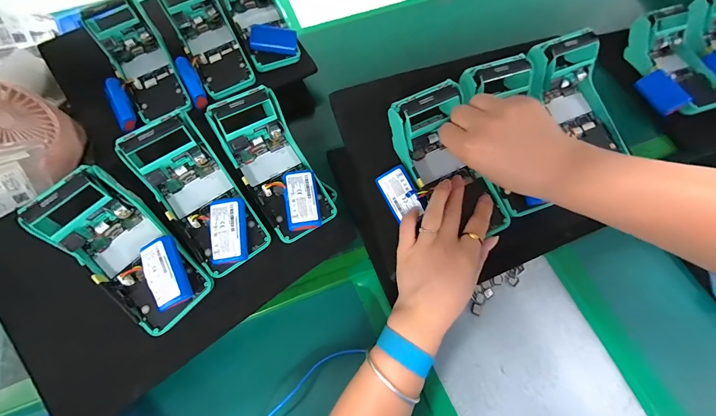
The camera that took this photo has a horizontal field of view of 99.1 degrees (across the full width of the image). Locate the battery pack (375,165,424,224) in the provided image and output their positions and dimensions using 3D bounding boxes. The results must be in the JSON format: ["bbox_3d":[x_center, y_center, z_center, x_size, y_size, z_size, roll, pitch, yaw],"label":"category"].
[{"bbox_3d":[0.046,-0.017,0.343,0.035,0.006,0.057,-29,81,18],"label":"battery pack"}]

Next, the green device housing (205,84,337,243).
[{"bbox_3d":[-0.095,-0.047,0.360,0.082,0.059,0.171,-29,92,-12],"label":"green device housing"}]

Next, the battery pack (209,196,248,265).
[{"bbox_3d":[-0.137,0.023,0.323,0.034,0.022,0.064,-9,64,-2],"label":"battery pack"}]

